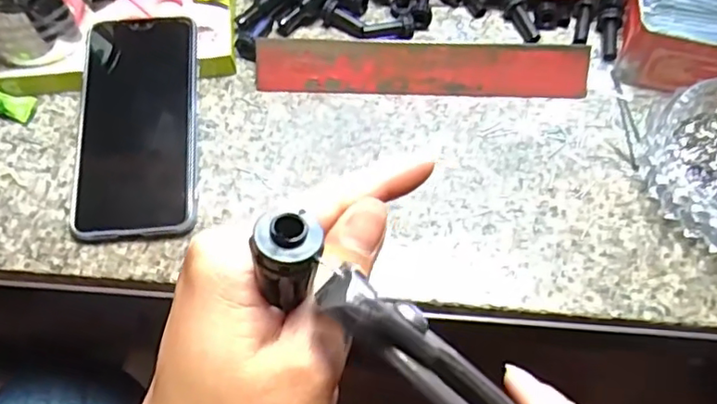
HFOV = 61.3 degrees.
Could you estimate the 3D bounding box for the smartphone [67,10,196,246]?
[{"bbox_3d":[-0.142,-0.053,0.391,0.076,0.008,0.161,-4,68,1],"label":"smartphone"}]

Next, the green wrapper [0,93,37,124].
[{"bbox_3d":[-0.242,-0.068,0.416,0.035,0.011,0.019,12,61,7],"label":"green wrapper"}]

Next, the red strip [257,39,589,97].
[{"bbox_3d":[0.044,-0.093,0.422,0.226,0.035,0.008,2,21,2],"label":"red strip"}]

